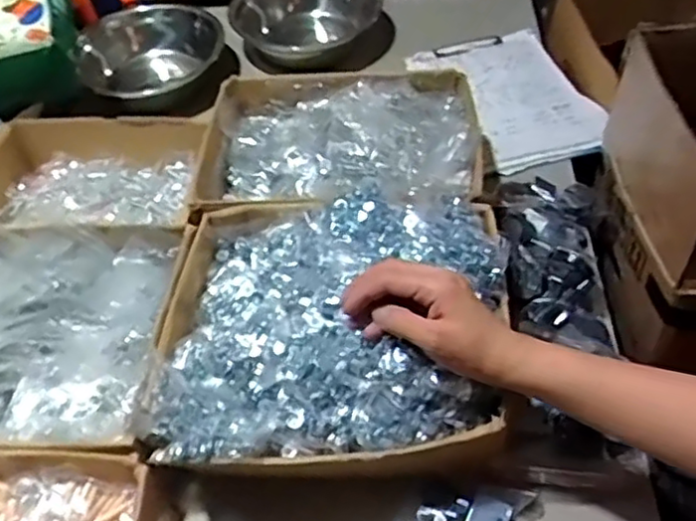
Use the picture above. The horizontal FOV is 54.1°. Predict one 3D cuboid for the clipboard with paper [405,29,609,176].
[{"bbox_3d":[0.254,-0.258,1.049,0.213,0.040,0.326,-21,51,-13],"label":"clipboard with paper"}]

